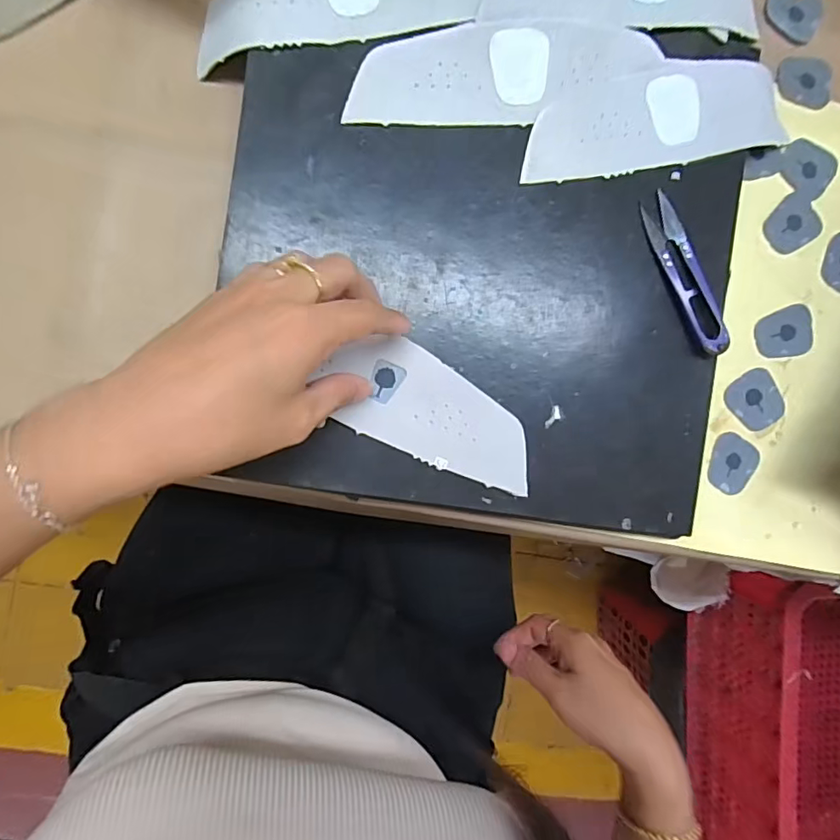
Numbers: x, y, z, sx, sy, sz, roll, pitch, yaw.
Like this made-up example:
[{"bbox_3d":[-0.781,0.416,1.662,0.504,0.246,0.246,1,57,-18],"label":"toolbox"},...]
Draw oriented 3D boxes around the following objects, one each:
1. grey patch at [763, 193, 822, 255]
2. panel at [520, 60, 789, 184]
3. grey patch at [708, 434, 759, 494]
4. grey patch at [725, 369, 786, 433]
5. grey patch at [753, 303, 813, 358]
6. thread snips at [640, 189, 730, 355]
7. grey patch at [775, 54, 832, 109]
[{"bbox_3d":[0.250,-0.132,0.351,0.038,0.006,0.033,-33,95,-6],"label":"grey patch"},{"bbox_3d":[0.145,-0.181,0.316,0.179,0.015,0.056,-14,95,-8],"label":"panel"},{"bbox_3d":[0.210,0.029,0.349,0.036,0.005,0.039,12,89,-8],"label":"grey patch"},{"bbox_3d":[0.225,-0.013,0.349,0.033,0.008,0.036,-42,96,-5],"label":"grey patch"},{"bbox_3d":[0.244,-0.059,0.350,0.036,0.004,0.032,-10,92,6],"label":"grey patch"},{"bbox_3d":[0.159,-0.087,0.313,0.021,0.011,0.100,-24,94,-7],"label":"thread snips"},{"bbox_3d":[0.257,-0.229,0.352,0.037,0.006,0.037,0,83,-3],"label":"grey patch"}]

